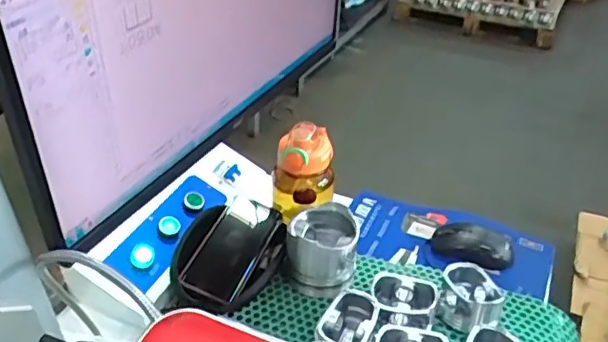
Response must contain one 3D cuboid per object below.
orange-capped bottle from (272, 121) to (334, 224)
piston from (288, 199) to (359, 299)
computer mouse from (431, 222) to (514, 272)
[{"bbox_3d":[0.007,0.008,0.775,0.091,0.134,0.064,-24,43,-28],"label":"orange-capped bottle"},{"bbox_3d":[0.024,0.100,0.715,0.087,0.076,0.090,2,37,4],"label":"piston"},{"bbox_3d":[0.242,0.102,0.793,0.108,0.031,0.056,16,40,20],"label":"computer mouse"}]

